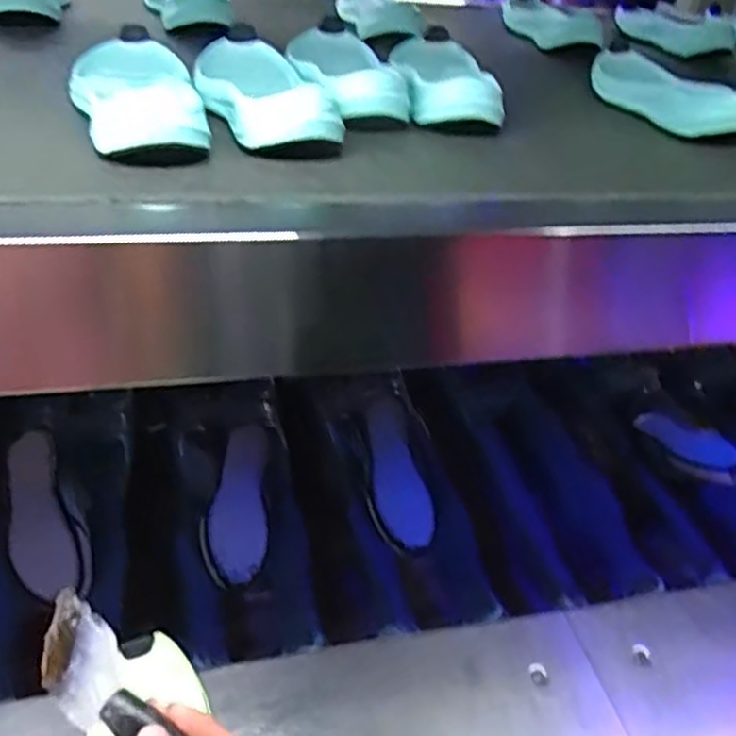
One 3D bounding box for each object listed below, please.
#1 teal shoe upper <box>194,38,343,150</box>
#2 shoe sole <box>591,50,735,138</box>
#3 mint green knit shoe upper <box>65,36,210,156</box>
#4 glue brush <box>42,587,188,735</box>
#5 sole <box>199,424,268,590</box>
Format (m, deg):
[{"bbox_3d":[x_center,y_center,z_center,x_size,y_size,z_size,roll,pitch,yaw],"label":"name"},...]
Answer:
[{"bbox_3d":[-0.085,-0.216,0.561,0.084,0.034,0.211,-6,35,-18],"label":"teal shoe upper"},{"bbox_3d":[0.275,-0.262,0.687,0.066,0.034,0.201,-4,34,-15],"label":"shoe sole"},{"bbox_3d":[-0.169,-0.201,0.527,0.082,0.034,0.204,-7,35,-19],"label":"mint green knit shoe upper"},{"bbox_3d":[-0.078,0.158,0.296,0.171,0.023,0.028,34,41,21],"label":"glue brush"},{"bbox_3d":[-0.143,0.146,0.805,0.066,0.025,0.178,4,63,-2],"label":"sole"}]

